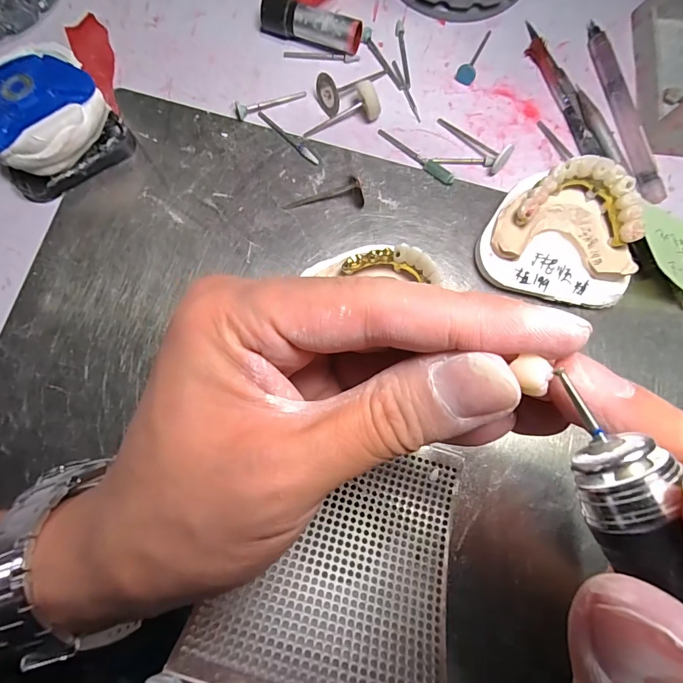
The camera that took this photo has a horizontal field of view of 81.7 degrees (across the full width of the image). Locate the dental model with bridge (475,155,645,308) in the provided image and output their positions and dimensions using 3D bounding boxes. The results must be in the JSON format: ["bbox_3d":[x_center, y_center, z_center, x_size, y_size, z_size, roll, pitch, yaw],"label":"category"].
[{"bbox_3d":[0.114,-0.055,0.204,0.076,0.037,0.060,10,80,1],"label":"dental model with bridge"}]

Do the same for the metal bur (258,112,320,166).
[{"bbox_3d":[-0.031,-0.120,0.231,0.005,0.004,0.048,-44,83,-8],"label":"metal bur"}]

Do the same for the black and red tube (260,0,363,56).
[{"bbox_3d":[-0.019,-0.186,0.235,0.059,0.020,0.016,18,80,2],"label":"black and red tube"}]

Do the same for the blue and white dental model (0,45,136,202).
[{"bbox_3d":[-0.162,-0.122,0.214,0.066,0.033,0.067,-36,82,-7],"label":"blue and white dental model"}]

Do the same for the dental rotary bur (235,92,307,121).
[{"bbox_3d":[-0.042,-0.144,0.234,0.043,0.007,0.008,-27,81,-5],"label":"dental rotary bur"}]

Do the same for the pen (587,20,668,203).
[{"bbox_3d":[0.167,-0.138,0.233,0.010,0.006,0.118,-12,80,-3],"label":"pen"}]

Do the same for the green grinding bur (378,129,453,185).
[{"bbox_3d":[0.044,-0.109,0.229,0.053,0.006,0.007,43,82,6],"label":"green grinding bur"}]

